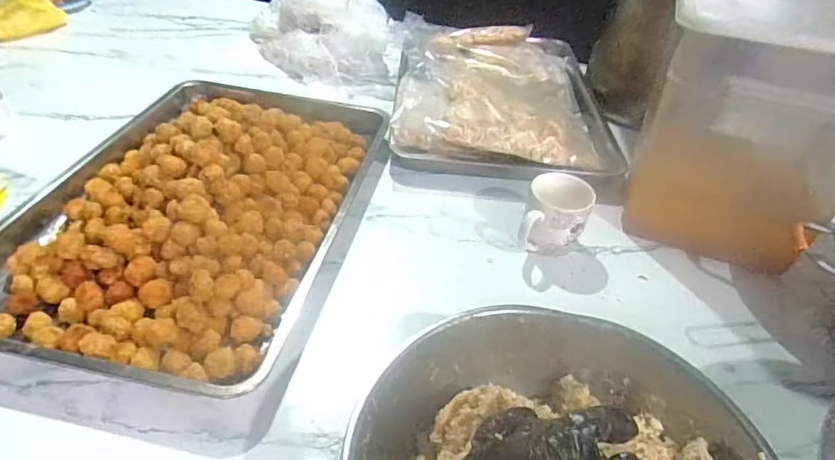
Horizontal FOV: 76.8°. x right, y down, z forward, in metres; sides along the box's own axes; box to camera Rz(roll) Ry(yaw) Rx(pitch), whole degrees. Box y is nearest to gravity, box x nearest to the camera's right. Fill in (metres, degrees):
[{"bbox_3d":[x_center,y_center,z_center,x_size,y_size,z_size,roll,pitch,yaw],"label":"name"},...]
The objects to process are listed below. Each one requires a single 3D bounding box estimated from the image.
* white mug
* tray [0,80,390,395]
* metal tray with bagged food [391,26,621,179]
[{"bbox_3d":[0.184,-0.009,0.709,0.082,0.102,0.090,16,41,13],"label":"white mug"},{"bbox_3d":[-0.285,-0.076,0.728,0.396,0.111,0.608,11,40,6],"label":"tray"},{"bbox_3d":[0.161,-0.289,1.047,0.388,0.117,0.573,5,39,-1],"label":"metal tray with bagged food"}]

